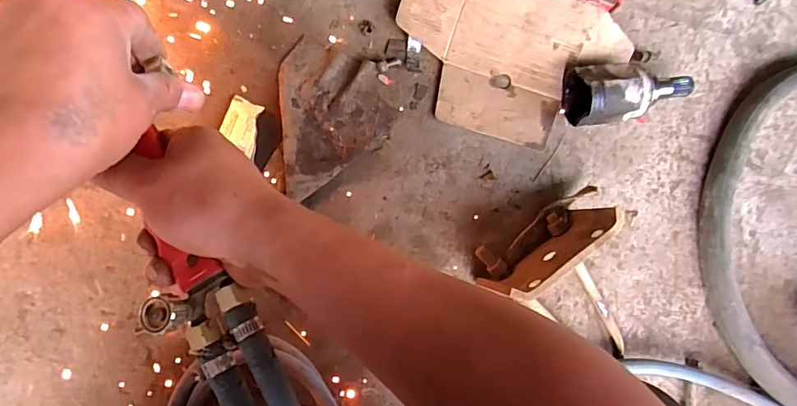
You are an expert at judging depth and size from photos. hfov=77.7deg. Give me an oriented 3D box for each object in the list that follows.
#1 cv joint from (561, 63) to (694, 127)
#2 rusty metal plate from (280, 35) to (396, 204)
[{"bbox_3d":[0.298,-0.146,0.637,0.162,0.070,0.076,-8,88,-8],"label":"cv joint"},{"bbox_3d":[-0.075,-0.105,0.616,0.135,0.013,0.186,-3,88,-8],"label":"rusty metal plate"}]

